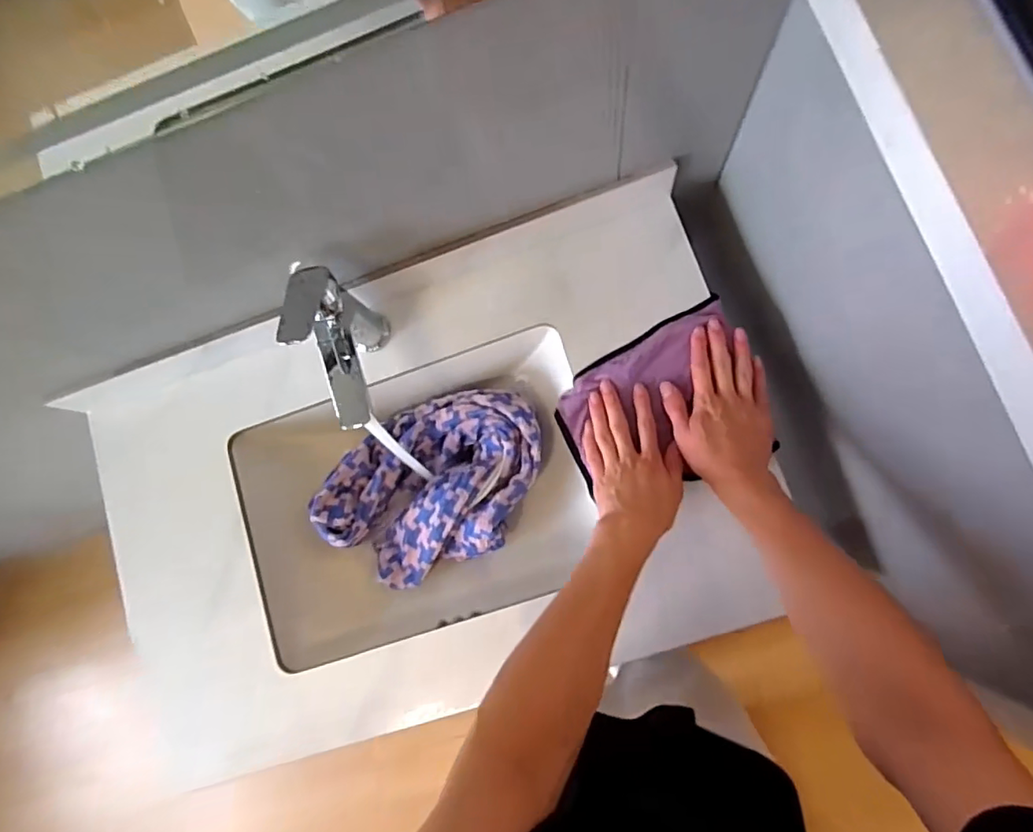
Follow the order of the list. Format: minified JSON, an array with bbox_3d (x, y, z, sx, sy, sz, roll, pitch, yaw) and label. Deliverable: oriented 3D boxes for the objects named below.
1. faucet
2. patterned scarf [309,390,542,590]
[{"bbox_3d":[-0.179,-0.065,0.598,0.043,0.189,0.158,-14,81,6],"label":"faucet"},{"bbox_3d":[-0.108,0.089,0.727,0.306,0.072,0.213,-25,80,4],"label":"patterned scarf"}]

